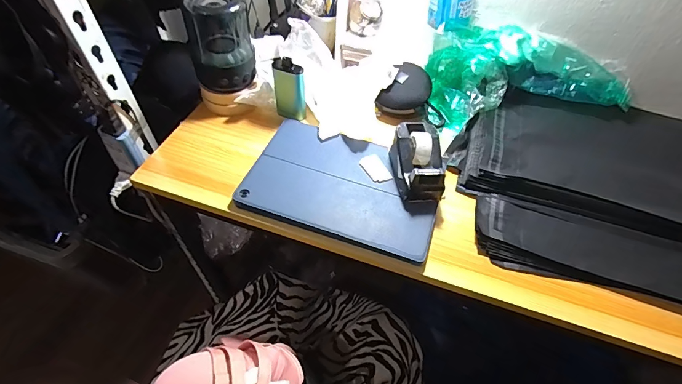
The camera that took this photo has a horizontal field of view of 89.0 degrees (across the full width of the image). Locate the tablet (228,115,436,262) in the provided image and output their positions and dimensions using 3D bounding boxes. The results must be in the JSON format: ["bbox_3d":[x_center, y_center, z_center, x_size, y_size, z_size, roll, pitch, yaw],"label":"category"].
[{"bbox_3d":[0.003,-0.010,0.446,0.235,0.011,0.153,17,54,9],"label":"tablet"}]

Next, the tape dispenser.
[{"bbox_3d":[0.097,-0.040,0.440,0.056,0.049,0.097,-5,54,-7],"label":"tape dispenser"}]

